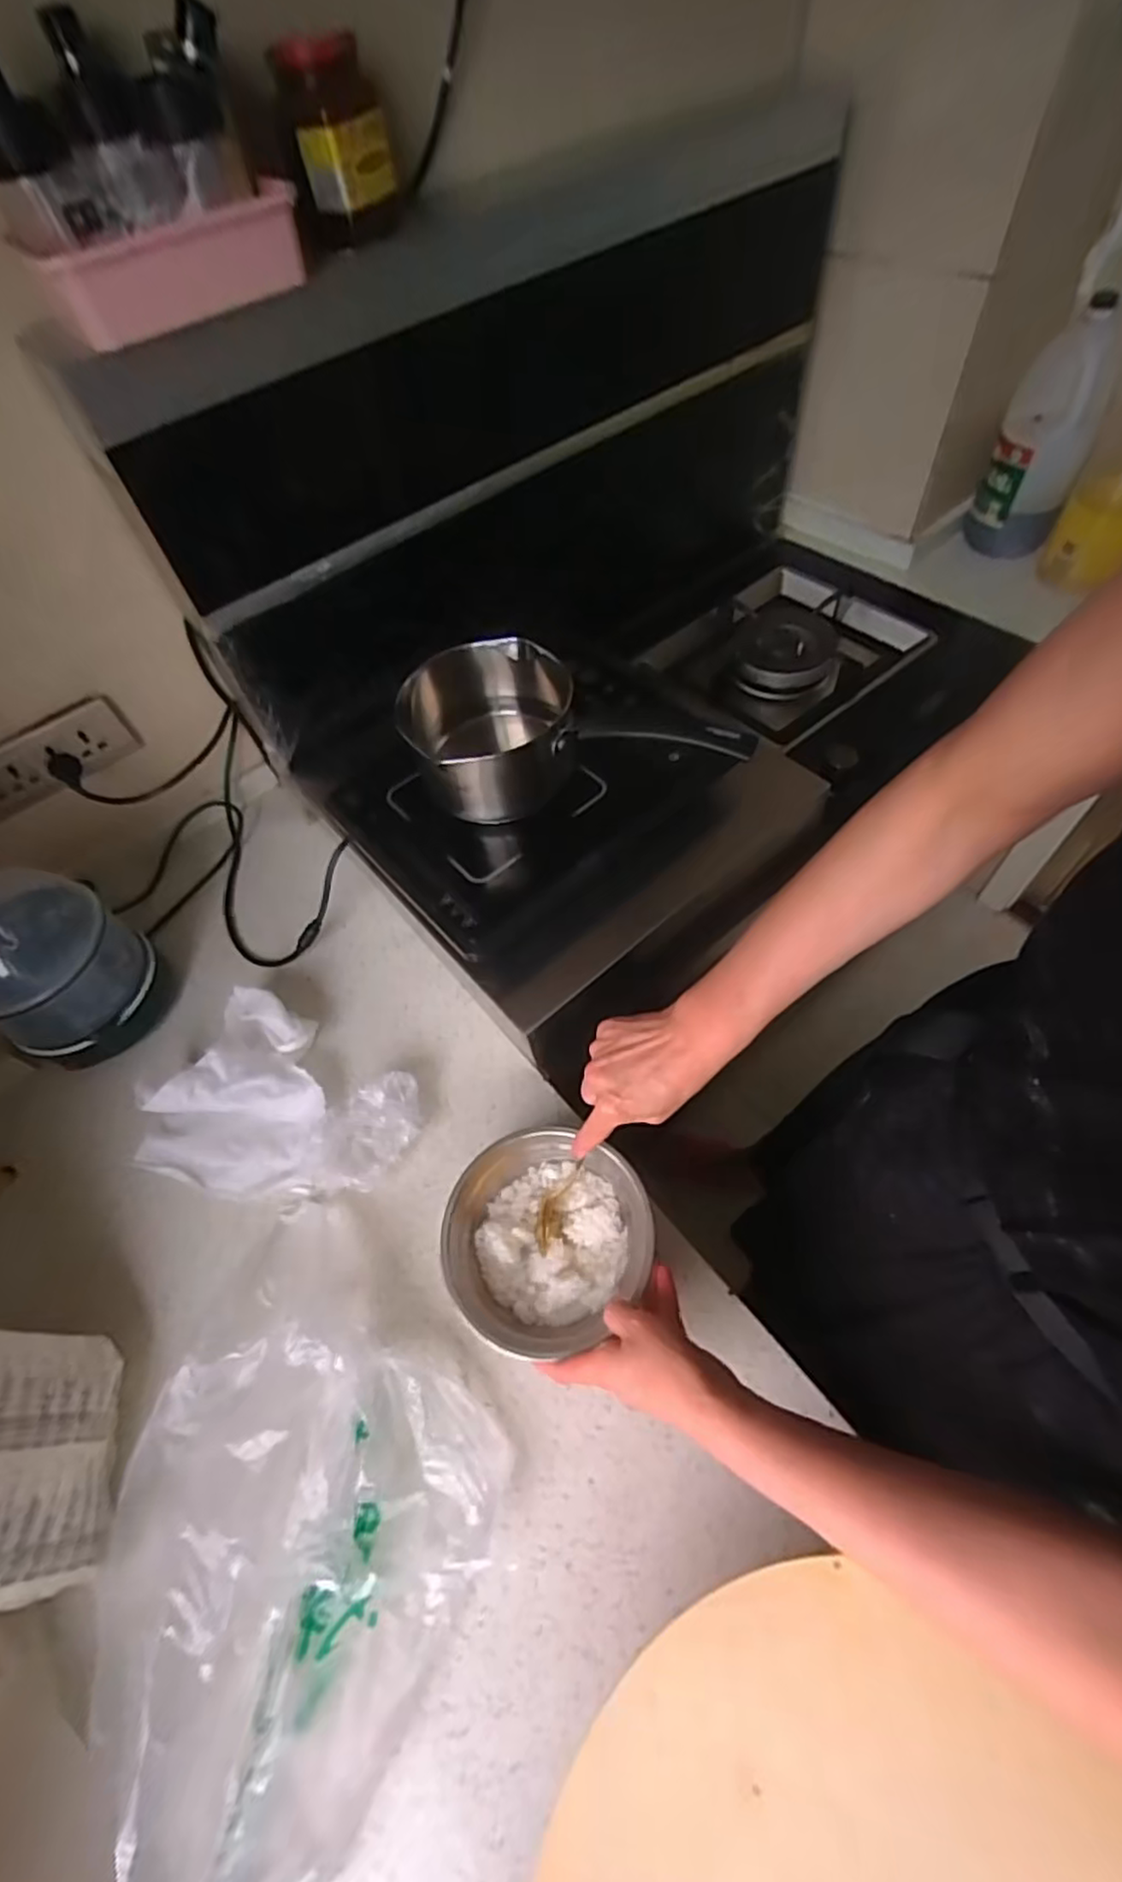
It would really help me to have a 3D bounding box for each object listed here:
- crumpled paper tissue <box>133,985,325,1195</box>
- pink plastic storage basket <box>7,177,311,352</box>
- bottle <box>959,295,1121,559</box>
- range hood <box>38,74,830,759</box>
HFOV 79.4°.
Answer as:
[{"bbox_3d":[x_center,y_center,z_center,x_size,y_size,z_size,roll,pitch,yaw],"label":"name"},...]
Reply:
[{"bbox_3d":[-0.297,0.146,0.651,0.173,0.067,0.175,14,60,13],"label":"crumpled paper tissue"},{"bbox_3d":[-0.292,-0.510,0.509,0.187,0.052,0.087,-38,63,-18],"label":"pink plastic storage basket"},{"bbox_3d":[0.703,-0.725,0.985,0.124,0.295,0.085,30,65,21],"label":"bottle"},{"bbox_3d":[-0.019,-0.613,0.888,0.150,0.511,0.996,38,68,24],"label":"range hood"}]

